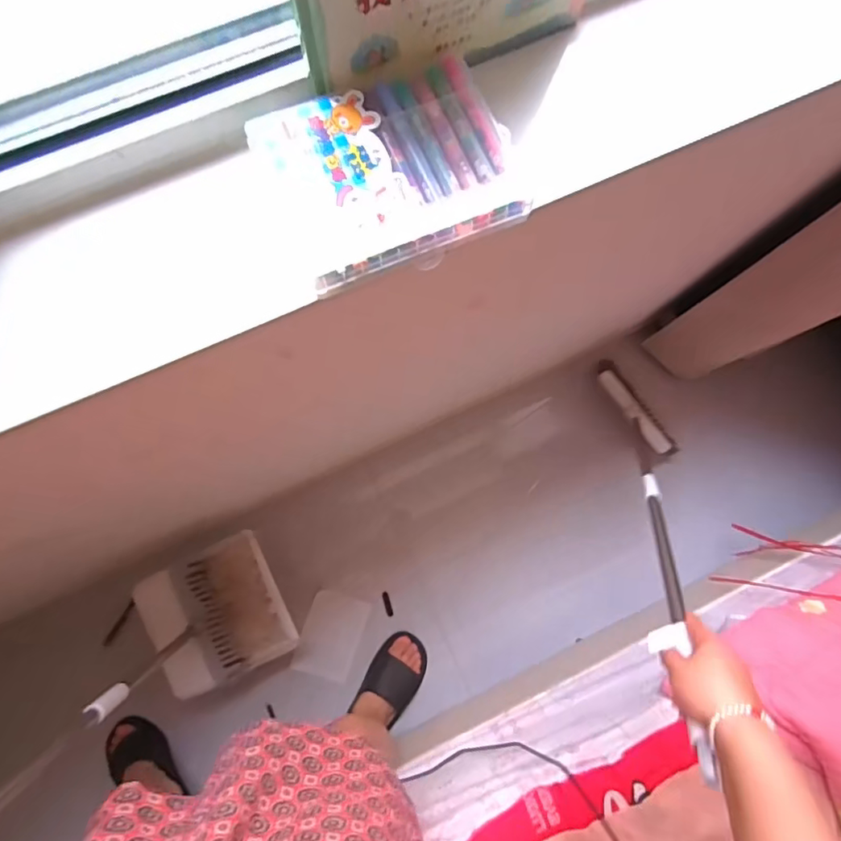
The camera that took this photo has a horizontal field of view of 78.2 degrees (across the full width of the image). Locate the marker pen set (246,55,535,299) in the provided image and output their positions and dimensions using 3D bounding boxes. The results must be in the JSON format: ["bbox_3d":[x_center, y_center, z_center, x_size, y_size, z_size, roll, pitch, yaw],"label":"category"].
[{"bbox_3d":[-0.018,-0.173,0.360,0.164,0.020,0.133,-20,81,-5],"label":"marker pen set"}]

